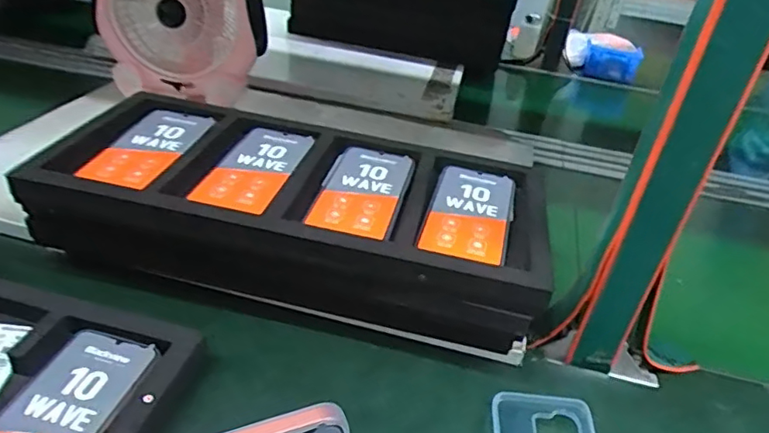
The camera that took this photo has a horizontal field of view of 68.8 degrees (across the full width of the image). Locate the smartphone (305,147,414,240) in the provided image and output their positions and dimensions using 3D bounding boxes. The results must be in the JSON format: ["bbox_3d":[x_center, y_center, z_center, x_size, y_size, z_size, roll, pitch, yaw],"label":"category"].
[{"bbox_3d":[-0.022,-0.029,0.572,0.079,0.010,0.166,13,36,7],"label":"smartphone"}]

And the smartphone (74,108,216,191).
[{"bbox_3d":[-0.245,-0.072,0.590,0.074,0.015,0.174,11,34,5],"label":"smartphone"}]

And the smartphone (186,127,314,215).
[{"bbox_3d":[-0.133,-0.050,0.583,0.070,0.009,0.164,13,34,8],"label":"smartphone"}]

